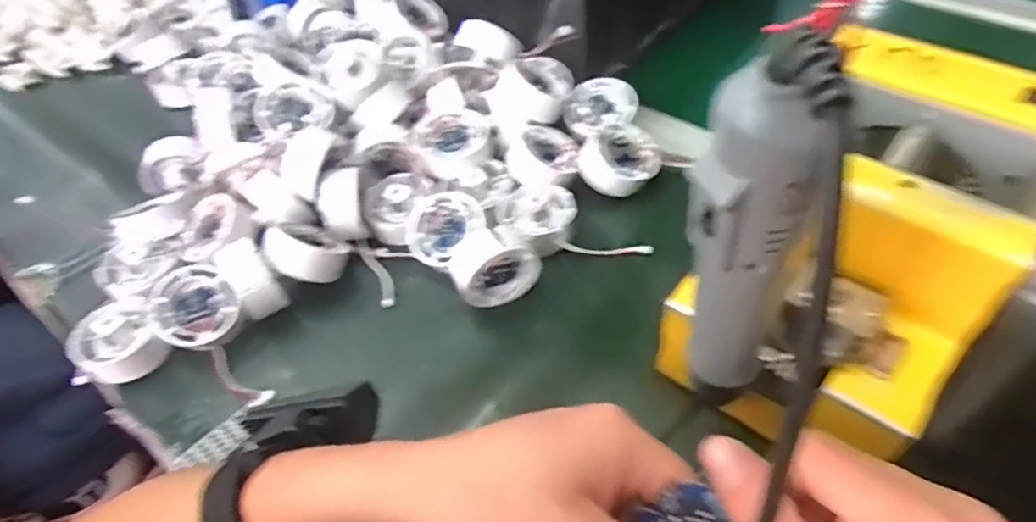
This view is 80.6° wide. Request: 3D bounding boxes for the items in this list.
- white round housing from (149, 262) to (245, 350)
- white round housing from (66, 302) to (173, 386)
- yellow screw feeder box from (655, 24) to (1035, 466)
[{"bbox_3d":[-0.216,0.030,0.414,0.058,0.022,0.058,2,78,-9],"label":"white round housing"},{"bbox_3d":[-0.273,0.060,0.413,0.062,0.030,0.055,25,58,24],"label":"white round housing"},{"bbox_3d":[0.174,-0.011,0.310,0.122,0.110,0.187,31,61,27],"label":"yellow screw feeder box"}]

